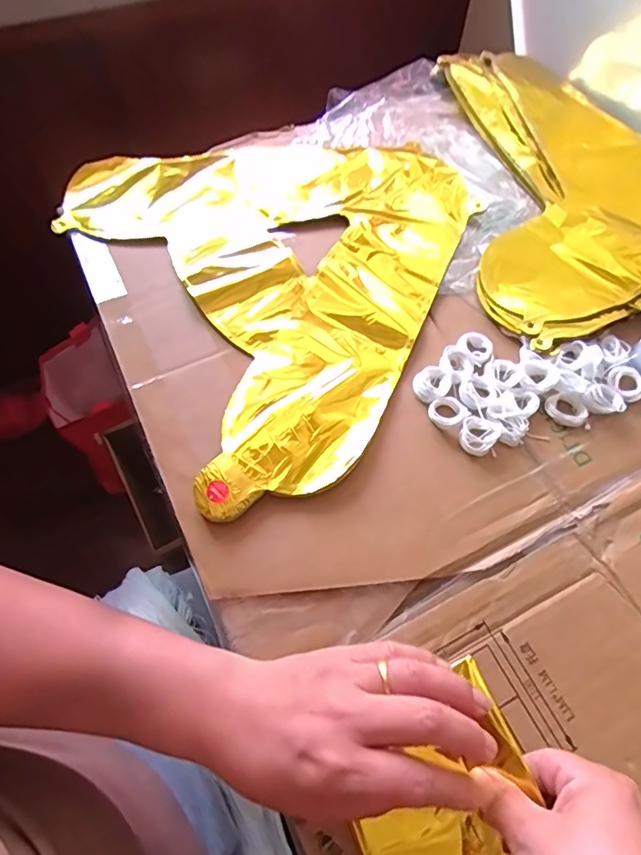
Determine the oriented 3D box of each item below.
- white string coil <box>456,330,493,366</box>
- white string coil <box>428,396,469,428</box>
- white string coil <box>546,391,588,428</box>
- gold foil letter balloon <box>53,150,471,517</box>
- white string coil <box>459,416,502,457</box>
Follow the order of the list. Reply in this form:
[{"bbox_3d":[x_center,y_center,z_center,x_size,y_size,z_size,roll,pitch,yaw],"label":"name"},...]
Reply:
[{"bbox_3d":[0.125,-0.065,0.425,0.029,0.004,0.032,39,68,17],"label":"white string coil"},{"bbox_3d":[0.094,-0.011,0.395,0.025,0.007,0.024,-30,67,-15],"label":"white string coil"},{"bbox_3d":[0.187,-0.014,0.402,0.030,0.012,0.021,29,66,13],"label":"white string coil"},{"bbox_3d":[-0.015,-0.154,0.469,0.334,0.015,0.385,-27,66,-14],"label":"gold foil letter balloon"},{"bbox_3d":[0.116,0.006,0.389,0.027,0.012,0.028,0,62,-1],"label":"white string coil"}]

